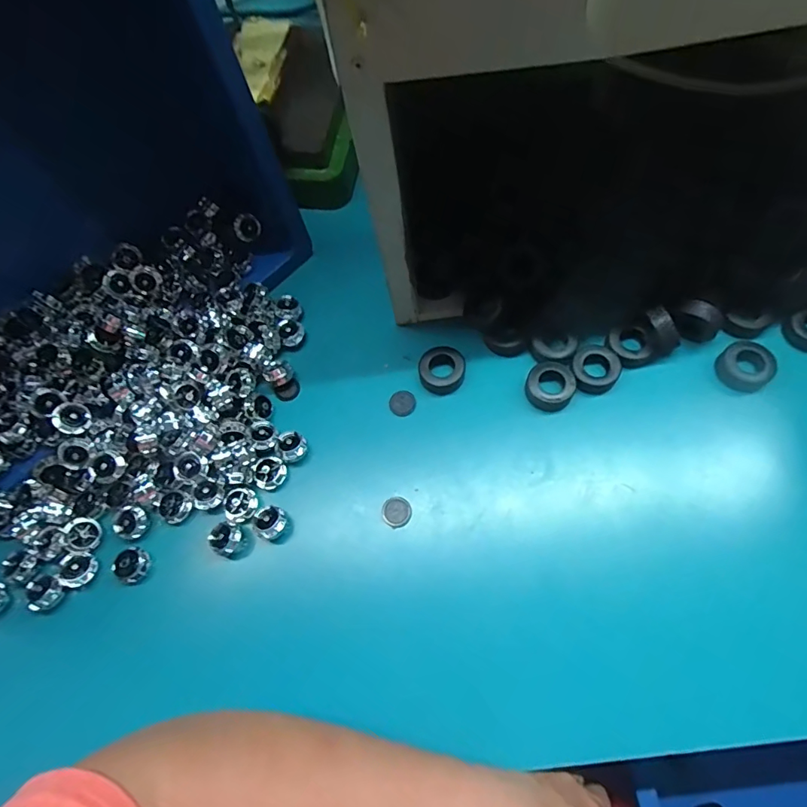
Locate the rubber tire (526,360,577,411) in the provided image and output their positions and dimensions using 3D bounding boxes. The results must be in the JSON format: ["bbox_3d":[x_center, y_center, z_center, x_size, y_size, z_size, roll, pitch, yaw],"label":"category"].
[{"bbox_3d":[0.114,-0.014,0.379,0.036,0.016,0.035,-1,68,2],"label":"rubber tire"}]

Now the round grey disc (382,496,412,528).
[{"bbox_3d":[-0.005,0.083,0.373,0.021,0.005,0.022,-1,94,-20],"label":"round grey disc"}]

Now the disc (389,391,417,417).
[{"bbox_3d":[0.000,0.000,0.400,0.022,0.006,0.021,-1,68,2],"label":"disc"}]

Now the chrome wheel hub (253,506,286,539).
[{"bbox_3d":[-0.100,0.089,0.368,0.022,0.014,0.022,-1,68,2],"label":"chrome wheel hub"}]

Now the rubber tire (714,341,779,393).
[{"bbox_3d":[0.260,-0.030,0.370,0.037,0.014,0.041,41,75,17],"label":"rubber tire"}]

